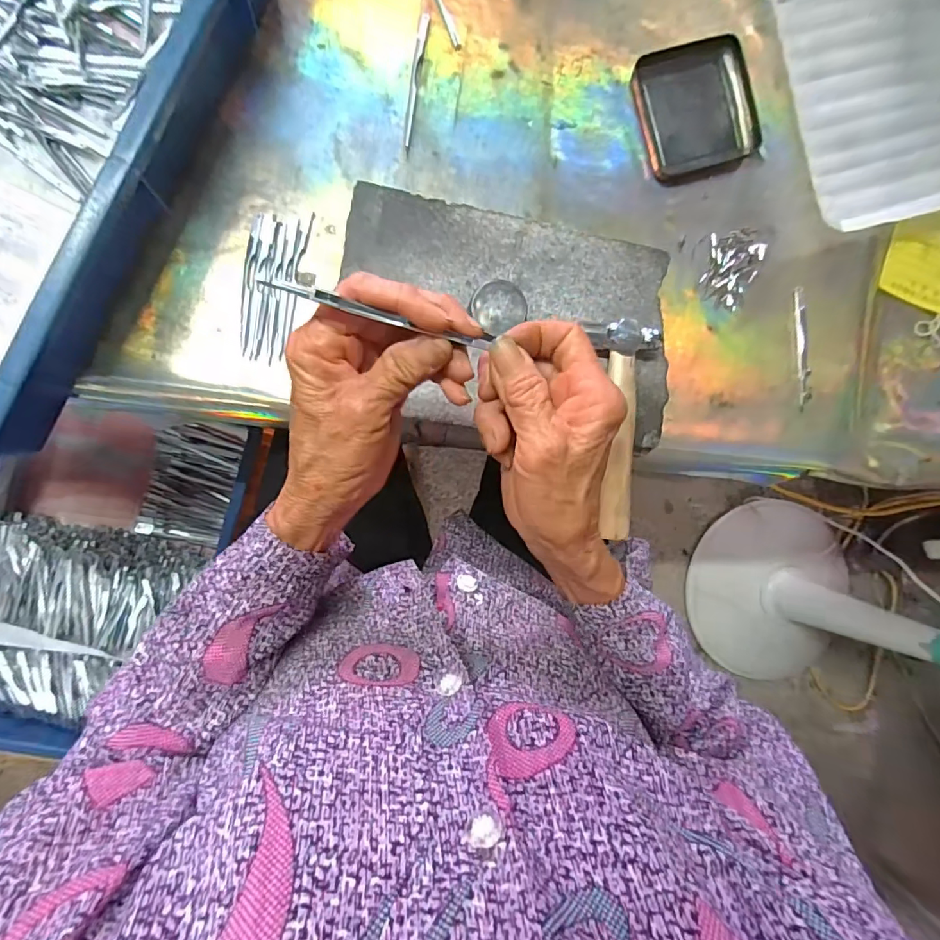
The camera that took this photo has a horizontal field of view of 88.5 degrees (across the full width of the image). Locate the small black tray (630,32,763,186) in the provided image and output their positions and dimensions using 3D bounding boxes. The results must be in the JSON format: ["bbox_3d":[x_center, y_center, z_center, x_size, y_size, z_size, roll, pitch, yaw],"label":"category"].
[{"bbox_3d":[0.195,-0.305,0.409,0.102,0.011,0.101,-18,94,-8],"label":"small black tray"}]

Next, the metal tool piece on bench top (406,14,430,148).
[{"bbox_3d":[-0.042,-0.304,0.377,0.007,0.004,0.102,9,92,-8],"label":"metal tool piece on bench top"}]

